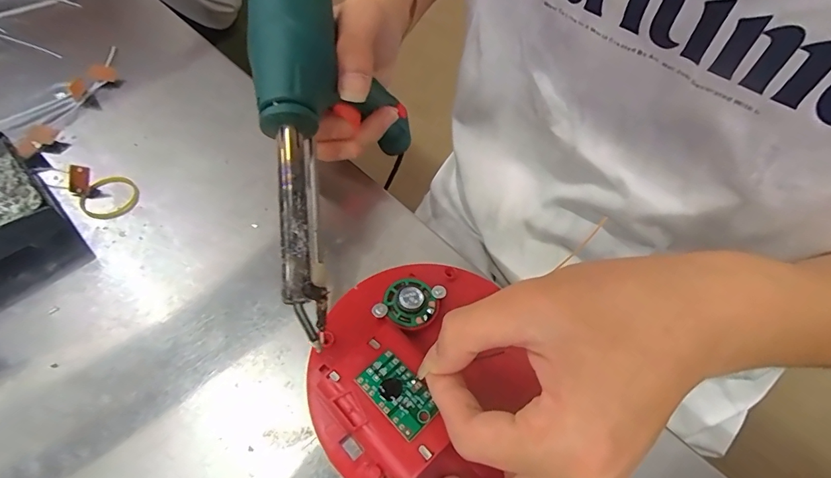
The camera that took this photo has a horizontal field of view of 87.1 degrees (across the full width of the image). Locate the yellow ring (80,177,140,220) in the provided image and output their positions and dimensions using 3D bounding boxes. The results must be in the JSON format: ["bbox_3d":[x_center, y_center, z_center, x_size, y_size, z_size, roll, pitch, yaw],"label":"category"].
[{"bbox_3d":[-0.187,-0.026,0.267,0.031,0.004,0.032,3,54,-5],"label":"yellow ring"}]

